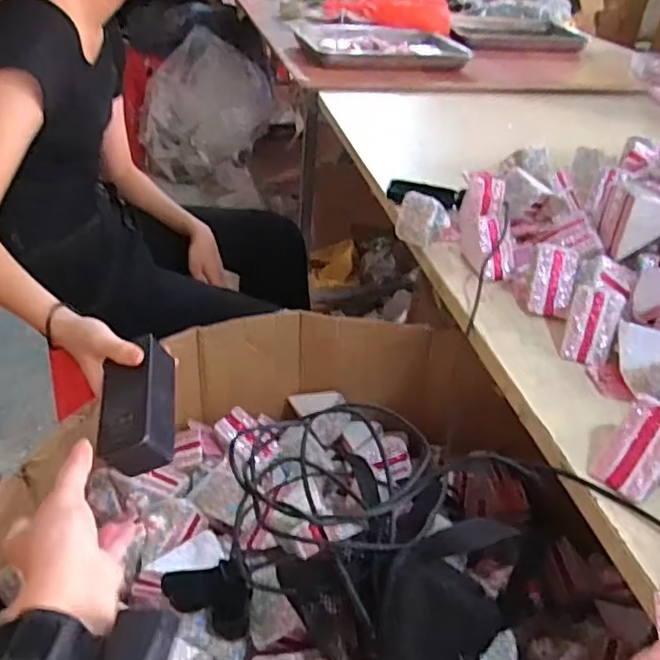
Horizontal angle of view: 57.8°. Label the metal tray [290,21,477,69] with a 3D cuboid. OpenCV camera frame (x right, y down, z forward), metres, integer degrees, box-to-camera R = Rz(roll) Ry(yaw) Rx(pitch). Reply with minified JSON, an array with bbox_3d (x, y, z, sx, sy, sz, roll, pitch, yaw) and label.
[{"bbox_3d":[0.139,-0.799,1.671,0.469,0.039,0.384,2,37,-4],"label":"metal tray"}]

